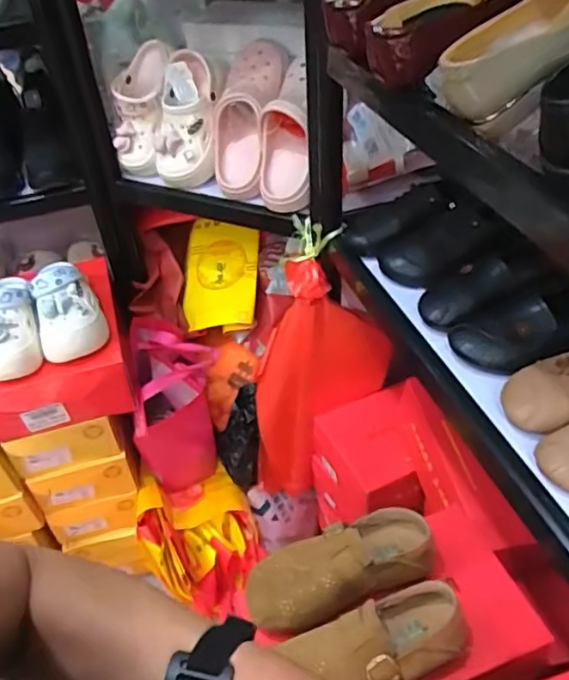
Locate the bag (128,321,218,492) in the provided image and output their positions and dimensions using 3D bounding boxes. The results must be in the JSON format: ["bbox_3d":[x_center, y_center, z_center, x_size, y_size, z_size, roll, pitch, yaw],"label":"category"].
[{"bbox_3d":[-0.207,0.141,1.193,0.150,0.314,0.224,-6,43,-2],"label":"bag"}]

